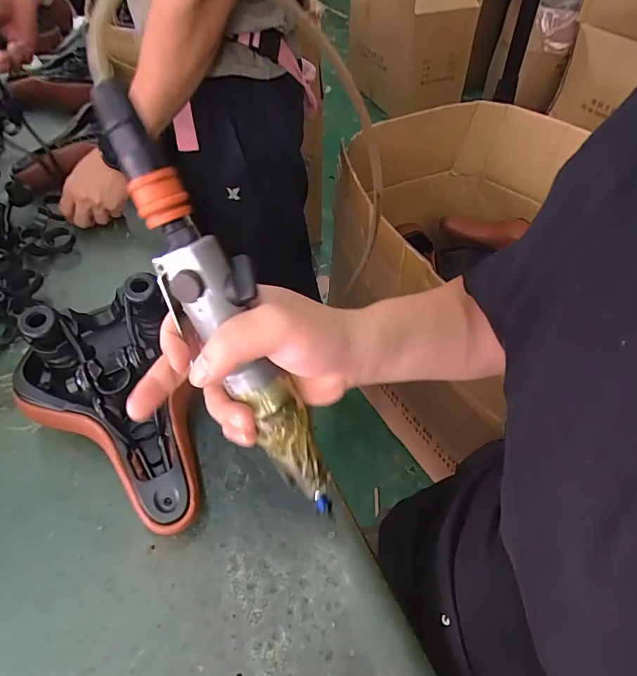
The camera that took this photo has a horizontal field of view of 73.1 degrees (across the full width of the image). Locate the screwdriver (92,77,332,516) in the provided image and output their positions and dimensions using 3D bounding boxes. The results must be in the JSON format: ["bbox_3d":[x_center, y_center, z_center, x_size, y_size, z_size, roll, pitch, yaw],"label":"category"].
[{"bbox_3d":[-0.054,-0.005,0.270,0.042,0.282,0.034,-34,21,-25],"label":"screwdriver"}]

